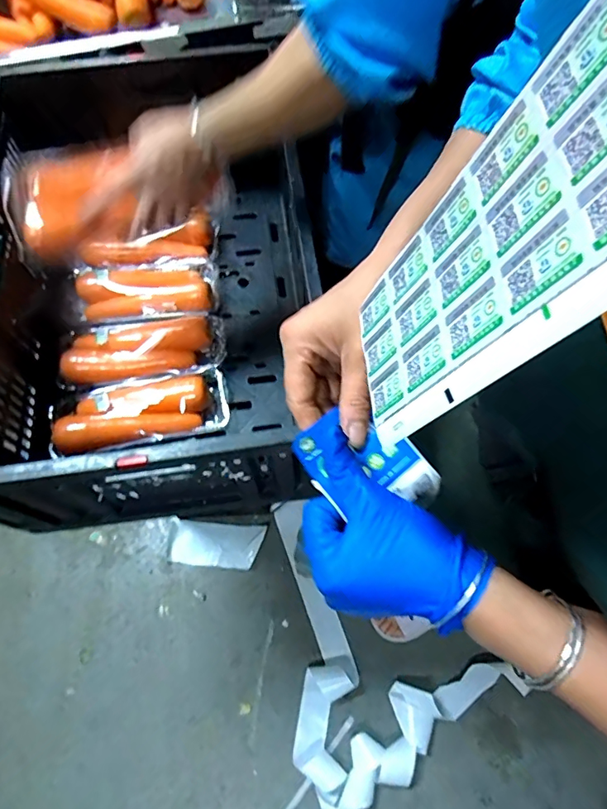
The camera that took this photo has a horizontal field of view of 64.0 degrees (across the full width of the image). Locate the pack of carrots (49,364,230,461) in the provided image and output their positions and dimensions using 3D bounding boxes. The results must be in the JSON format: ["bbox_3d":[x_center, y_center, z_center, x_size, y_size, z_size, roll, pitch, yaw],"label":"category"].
[{"bbox_3d":[-0.228,0.007,0.672,0.240,0.046,0.096,-11,65,-3],"label":"pack of carrots"}]

